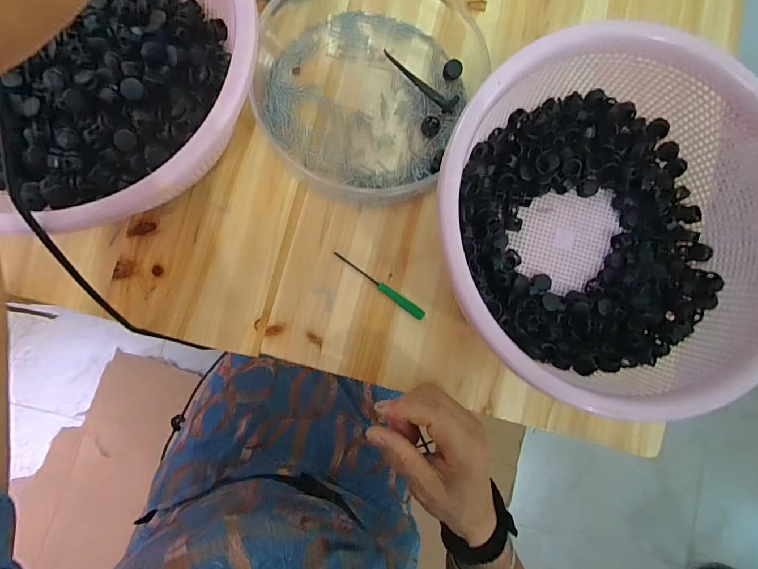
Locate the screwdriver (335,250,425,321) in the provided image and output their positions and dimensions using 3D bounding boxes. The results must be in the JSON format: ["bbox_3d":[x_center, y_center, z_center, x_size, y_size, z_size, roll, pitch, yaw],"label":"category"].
[{"bbox_3d":[0.001,0.000,0.354,0.097,0.007,0.009,37,83,-1],"label":"screwdriver"}]

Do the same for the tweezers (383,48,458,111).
[{"bbox_3d":[0.040,-0.195,0.372,0.084,0.007,0.019,43,84,2],"label":"tweezers"}]

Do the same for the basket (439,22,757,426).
[{"bbox_3d":[0.171,-0.044,0.317,0.261,0.112,0.255,0,85,-5],"label":"basket"}]

